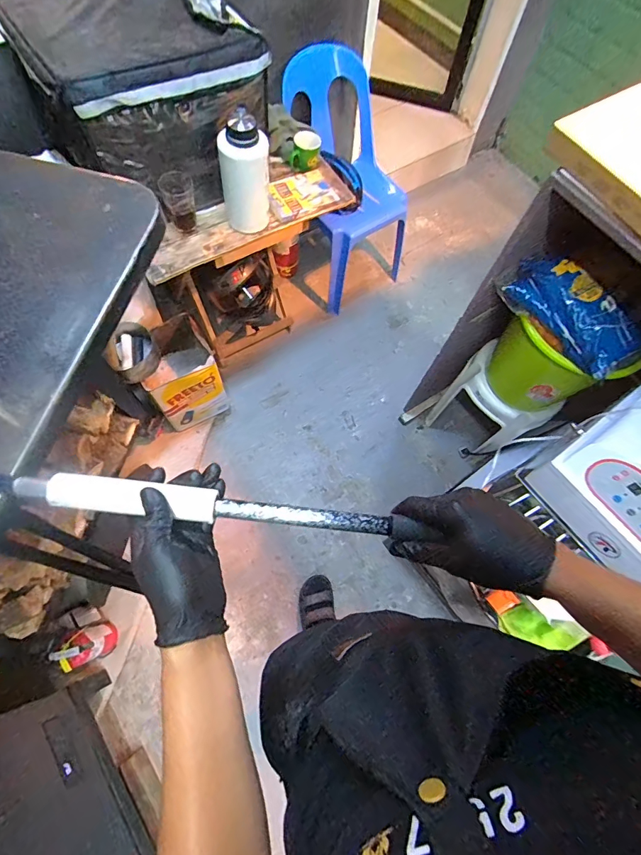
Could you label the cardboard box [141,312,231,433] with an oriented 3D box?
[{"bbox_3d":[-0.512,-0.210,1.488,0.227,0.331,0.285,-25,71,-13],"label":"cardboard box"}]

